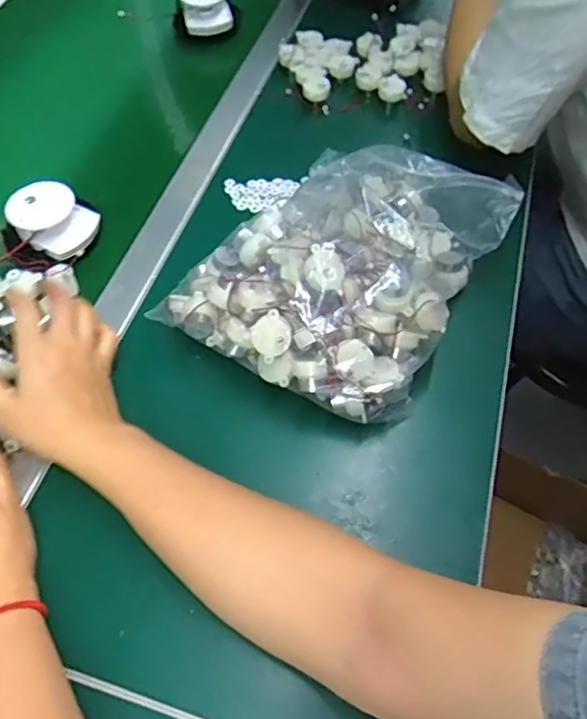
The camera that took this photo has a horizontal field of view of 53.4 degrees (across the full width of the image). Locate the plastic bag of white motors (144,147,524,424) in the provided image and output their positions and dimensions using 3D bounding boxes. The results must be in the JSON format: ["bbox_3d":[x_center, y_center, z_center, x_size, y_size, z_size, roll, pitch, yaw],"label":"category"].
[{"bbox_3d":[0.047,-0.097,0.542,0.229,0.108,0.277,30,63,17],"label":"plastic bag of white motors"}]

